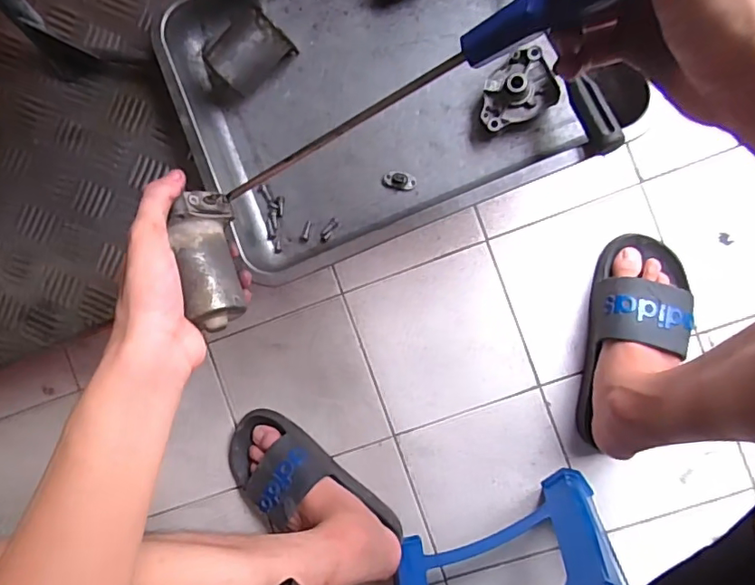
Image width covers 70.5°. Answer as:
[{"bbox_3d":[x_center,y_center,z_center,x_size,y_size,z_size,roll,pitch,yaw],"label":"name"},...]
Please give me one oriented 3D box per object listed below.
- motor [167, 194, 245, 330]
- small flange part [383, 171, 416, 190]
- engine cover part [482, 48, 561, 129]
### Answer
[{"bbox_3d":[-0.120,-0.022,0.376,0.034,0.037,0.094,-9,87,6],"label":"motor"},{"bbox_3d":[0.021,-0.106,0.506,0.032,0.005,0.016,16,93,6],"label":"small flange part"},{"bbox_3d":[0.121,-0.178,0.476,0.068,0.038,0.057,-30,88,6],"label":"engine cover part"}]

